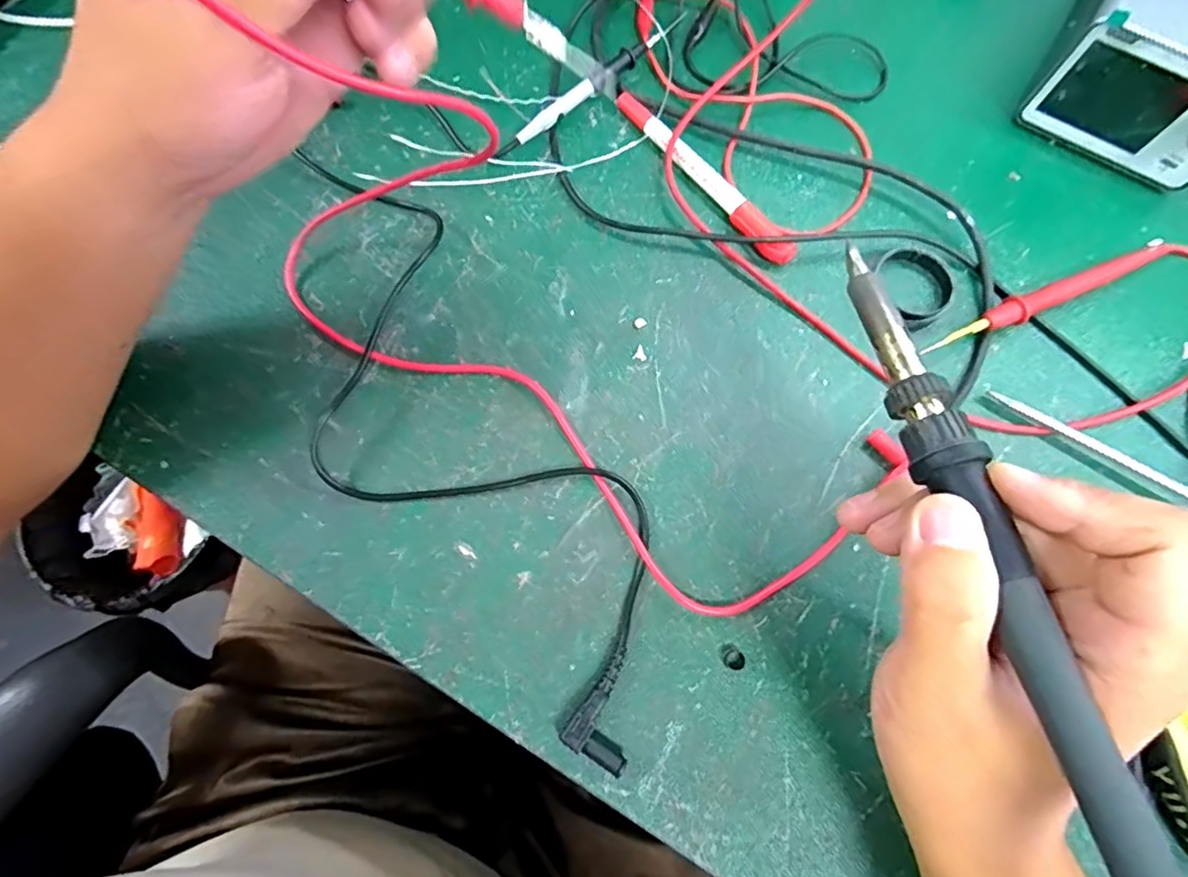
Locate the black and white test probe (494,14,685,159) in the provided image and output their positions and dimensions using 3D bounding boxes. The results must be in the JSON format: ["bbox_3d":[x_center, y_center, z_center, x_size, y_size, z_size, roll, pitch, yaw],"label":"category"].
[{"bbox_3d":[-0.001,-0.206,0.347,0.146,0.015,0.008,-42,78,-11],"label":"black and white test probe"}]

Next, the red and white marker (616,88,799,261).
[{"bbox_3d":[0.060,-0.147,0.332,0.014,0.013,0.138,-37,77,-10],"label":"red and white marker"}]

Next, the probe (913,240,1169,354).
[{"bbox_3d":[0.239,-0.074,0.310,0.159,0.015,0.013,-24,75,-7],"label":"probe"}]

